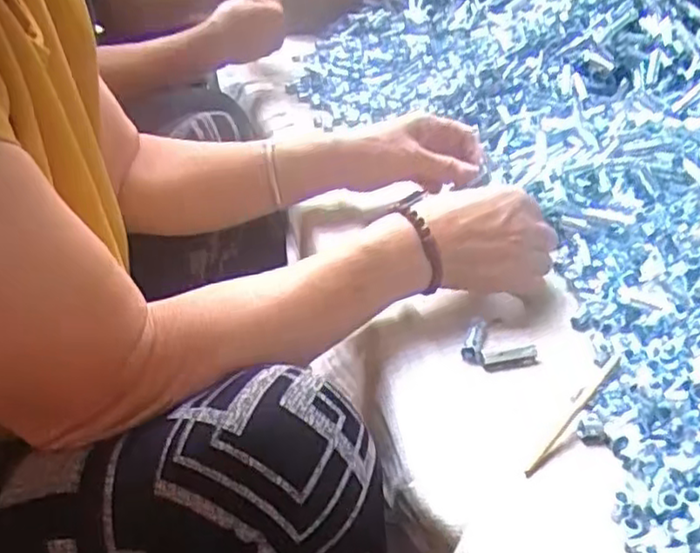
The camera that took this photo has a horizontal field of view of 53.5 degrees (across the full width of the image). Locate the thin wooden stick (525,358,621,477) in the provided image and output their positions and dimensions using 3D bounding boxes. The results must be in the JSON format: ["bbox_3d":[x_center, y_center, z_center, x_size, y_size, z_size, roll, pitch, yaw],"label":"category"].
[{"bbox_3d":[0.134,0.081,0.411,0.005,0.006,0.112,25,43,35],"label":"thin wooden stick"}]

